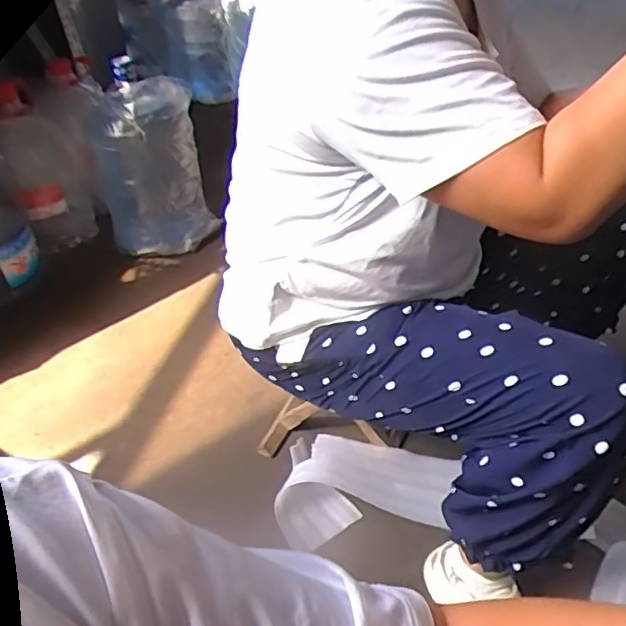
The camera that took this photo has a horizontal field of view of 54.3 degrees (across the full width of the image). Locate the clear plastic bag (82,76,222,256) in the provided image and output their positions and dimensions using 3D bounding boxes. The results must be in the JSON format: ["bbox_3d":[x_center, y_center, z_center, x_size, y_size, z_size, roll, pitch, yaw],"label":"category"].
[{"bbox_3d":[-0.419,-0.391,1.579,0.265,0.403,0.275,-12,42,-11],"label":"clear plastic bag"}]

